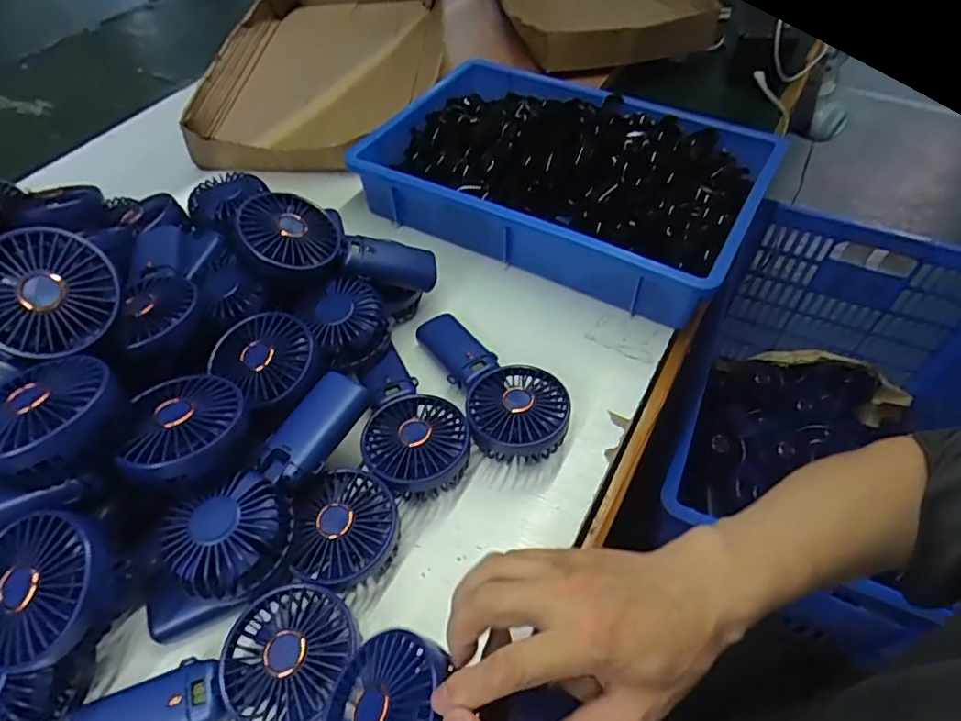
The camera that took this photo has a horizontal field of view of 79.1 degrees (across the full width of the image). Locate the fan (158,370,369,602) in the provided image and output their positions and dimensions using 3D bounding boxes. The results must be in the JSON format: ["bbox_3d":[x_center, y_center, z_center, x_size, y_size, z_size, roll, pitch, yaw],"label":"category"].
[{"bbox_3d":[-0.148,0.085,0.426,0.071,0.052,0.179,18,54,15],"label":"fan"}]

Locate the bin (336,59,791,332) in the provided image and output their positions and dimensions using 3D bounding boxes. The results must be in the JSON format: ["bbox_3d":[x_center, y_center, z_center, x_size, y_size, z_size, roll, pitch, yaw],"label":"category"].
[{"bbox_3d":[0.091,-0.213,0.658,0.400,0.095,0.261,27,57,21],"label":"bin"}]

